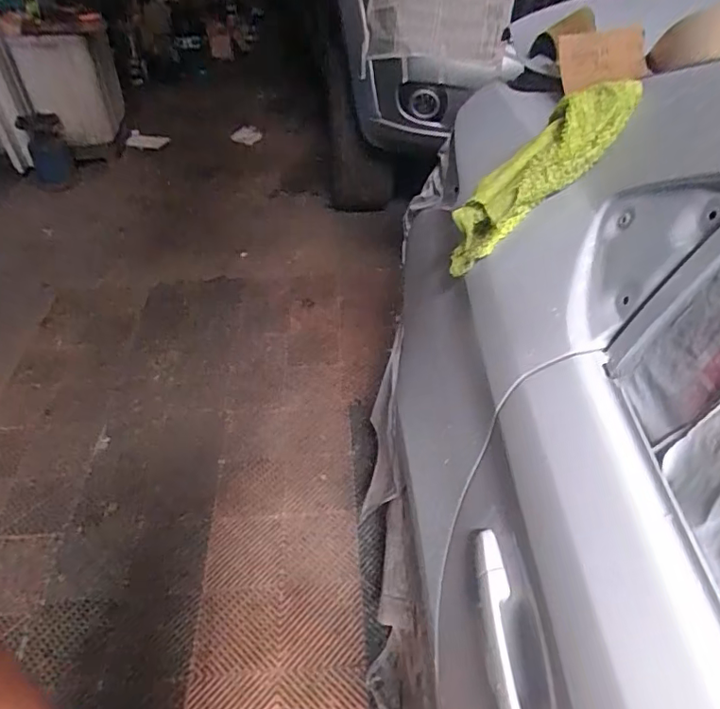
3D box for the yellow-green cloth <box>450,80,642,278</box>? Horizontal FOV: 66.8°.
[{"bbox_3d":[0.198,-0.204,0.654,0.067,0.293,0.071,21,39,-34],"label":"yellow-green cloth"}]

